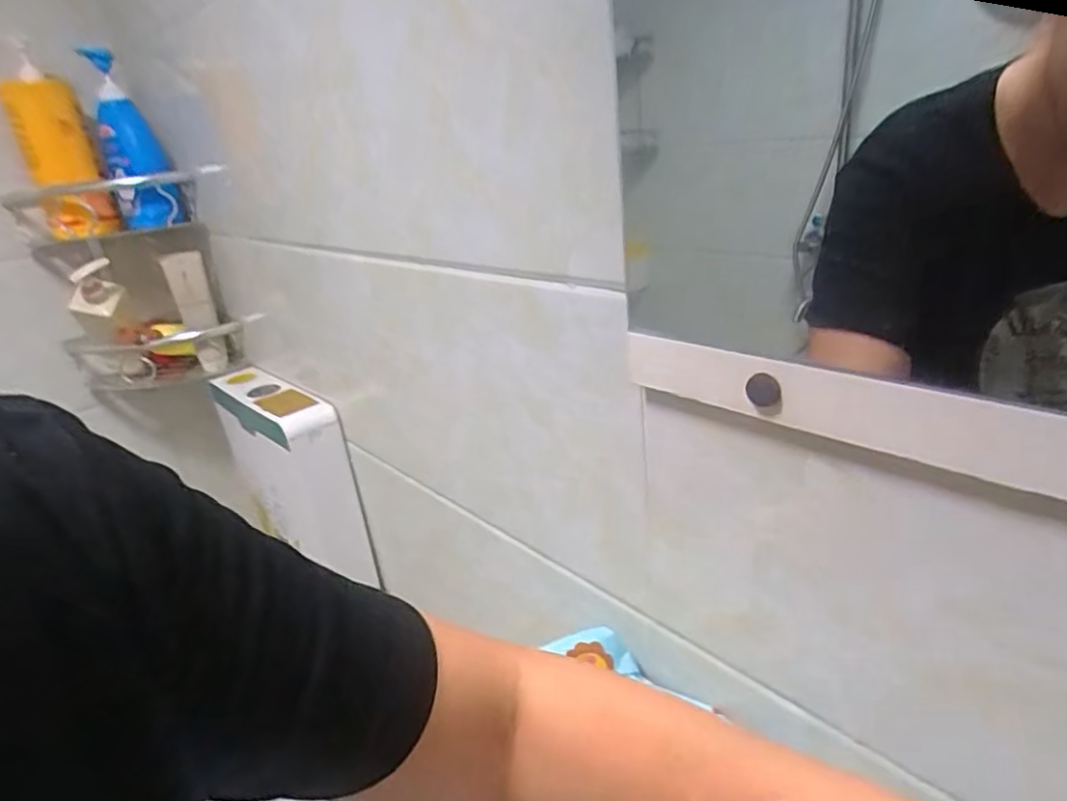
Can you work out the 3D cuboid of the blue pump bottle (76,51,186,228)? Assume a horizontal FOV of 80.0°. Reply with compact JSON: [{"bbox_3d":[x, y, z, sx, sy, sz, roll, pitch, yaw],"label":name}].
[{"bbox_3d":[-0.680,-0.432,1.065,0.095,0.275,0.077,-20,26,-28],"label":"blue pump bottle"}]

